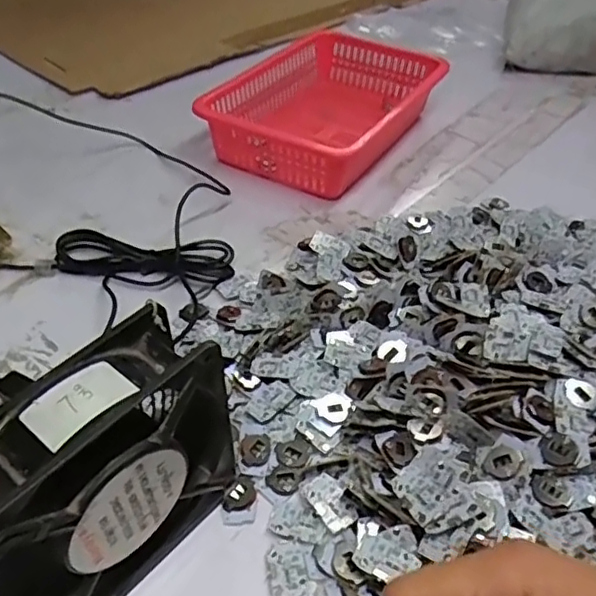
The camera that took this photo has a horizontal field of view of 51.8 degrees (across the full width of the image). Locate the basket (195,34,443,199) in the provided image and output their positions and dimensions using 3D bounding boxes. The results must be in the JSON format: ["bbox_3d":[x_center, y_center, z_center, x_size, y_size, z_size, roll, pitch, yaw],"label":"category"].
[{"bbox_3d":[0.033,-0.196,0.626,0.167,0.060,0.259,22,45,19],"label":"basket"}]

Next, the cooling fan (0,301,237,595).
[{"bbox_3d":[-0.085,0.084,0.273,0.046,0.122,0.129,28,47,25],"label":"cooling fan"}]

